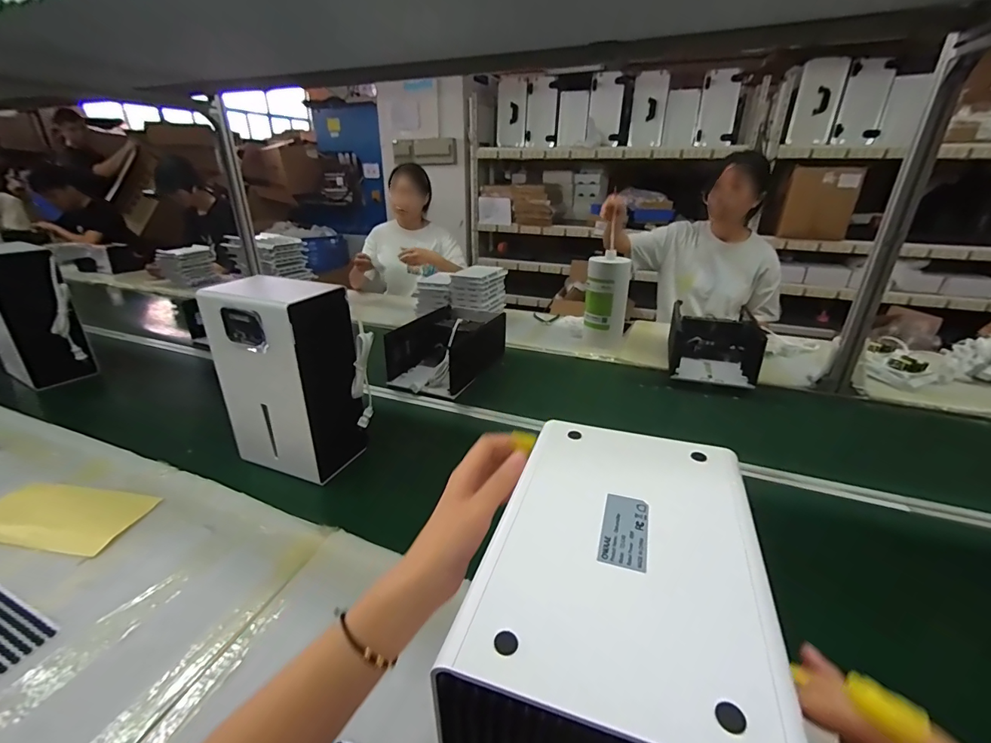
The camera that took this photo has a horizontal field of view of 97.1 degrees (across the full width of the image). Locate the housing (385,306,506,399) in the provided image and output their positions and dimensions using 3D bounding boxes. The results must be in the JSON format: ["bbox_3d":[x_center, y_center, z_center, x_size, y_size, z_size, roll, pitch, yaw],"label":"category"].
[{"bbox_3d":[-0.125,-0.075,1.247,0.207,0.111,0.353,13,28,23],"label":"housing"}]

